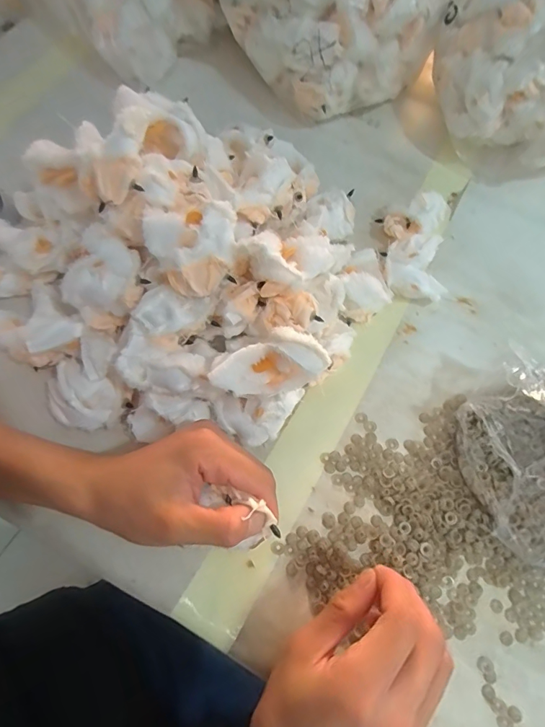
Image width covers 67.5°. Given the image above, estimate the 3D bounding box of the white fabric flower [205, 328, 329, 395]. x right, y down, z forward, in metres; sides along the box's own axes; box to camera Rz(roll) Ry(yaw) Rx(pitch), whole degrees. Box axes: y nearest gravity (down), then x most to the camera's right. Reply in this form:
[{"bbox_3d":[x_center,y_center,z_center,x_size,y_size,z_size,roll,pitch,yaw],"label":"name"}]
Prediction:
[{"bbox_3d":[-0.004,-0.001,0.285,0.079,0.036,0.040,-11,71,-6],"label":"white fabric flower"}]

